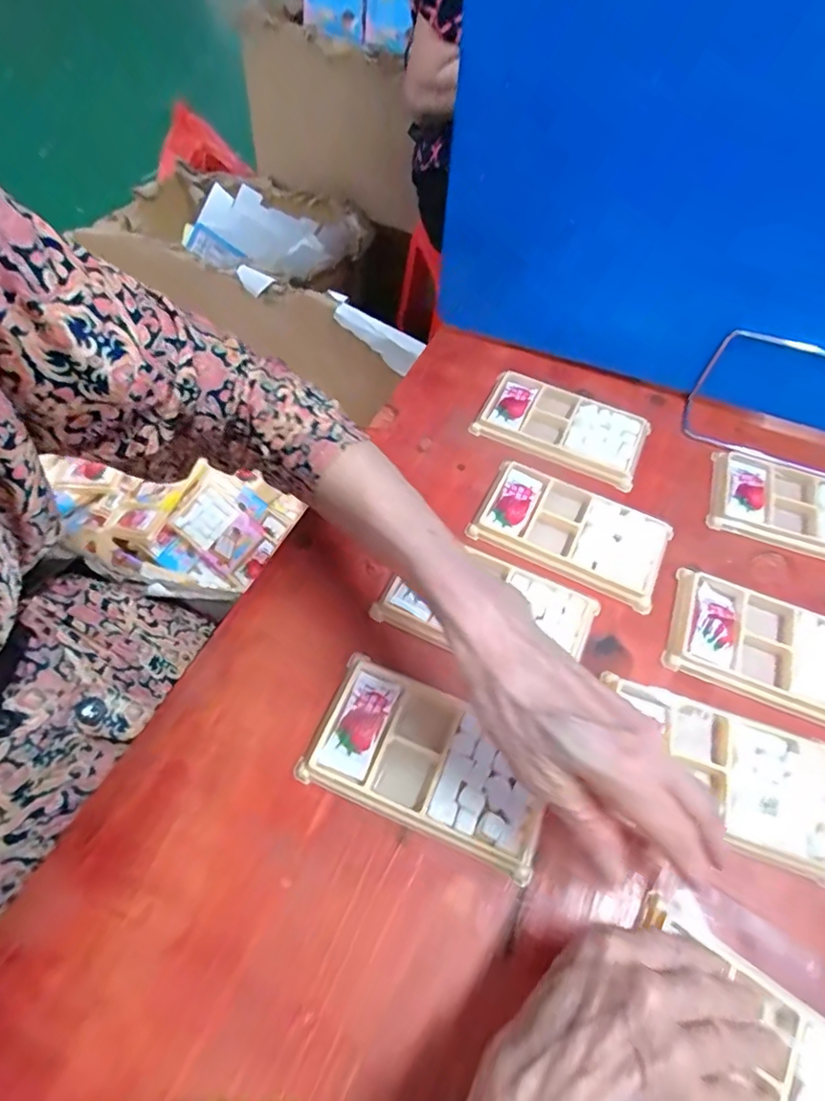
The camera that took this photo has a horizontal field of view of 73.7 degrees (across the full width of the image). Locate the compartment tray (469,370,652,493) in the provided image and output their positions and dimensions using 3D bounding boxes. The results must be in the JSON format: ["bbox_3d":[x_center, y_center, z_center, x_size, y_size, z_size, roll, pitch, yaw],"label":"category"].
[{"bbox_3d":[0.124,-0.103,0.459,0.133,0.015,0.077,19,62,13],"label":"compartment tray"}]

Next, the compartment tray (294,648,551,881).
[{"bbox_3d":[0.009,0.119,0.318,0.134,0.013,0.076,19,62,13],"label":"compartment tray"}]

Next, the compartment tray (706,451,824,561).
[{"bbox_3d":[0.302,-0.031,0.427,0.133,0.012,0.077,17,62,12],"label":"compartment tray"}]

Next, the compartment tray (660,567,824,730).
[{"bbox_3d":[0.240,0.067,0.364,0.132,0.014,0.077,20,62,14],"label":"compartment tray"}]

